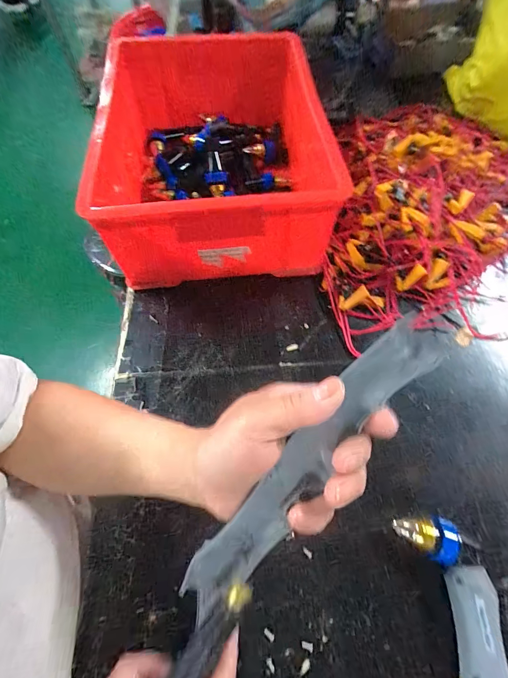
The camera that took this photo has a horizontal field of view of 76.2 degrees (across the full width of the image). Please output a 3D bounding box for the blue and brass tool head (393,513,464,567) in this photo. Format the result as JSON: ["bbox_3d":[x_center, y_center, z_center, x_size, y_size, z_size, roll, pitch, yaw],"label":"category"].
[{"bbox_3d":[0.165,0.190,0.317,0.057,0.033,0.038,20,65,9],"label":"blue and brass tool head"}]

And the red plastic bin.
[{"bbox_3d":[-0.039,-0.304,0.499,0.287,0.143,0.429,-2,64,-1],"label":"red plastic bin"}]

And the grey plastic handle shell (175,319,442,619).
[{"bbox_3d":[0.037,0.079,0.209,0.036,0.026,0.227,40,91,17],"label":"grey plastic handle shell"}]

